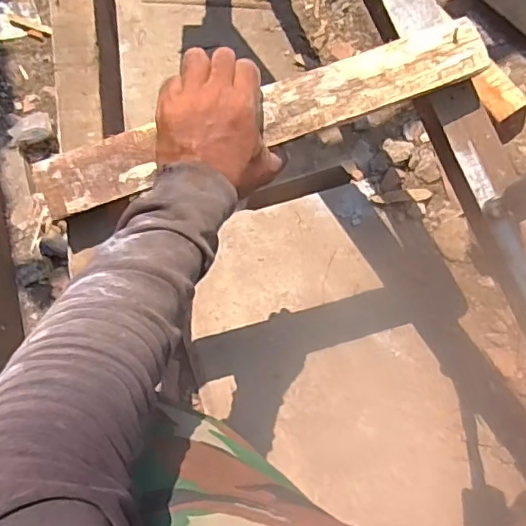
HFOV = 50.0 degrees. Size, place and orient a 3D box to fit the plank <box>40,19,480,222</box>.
[{"bbox_3d":[-0.001,-0.140,0.542,0.439,0.012,0.059,-19,87,-1],"label":"plank"}]

